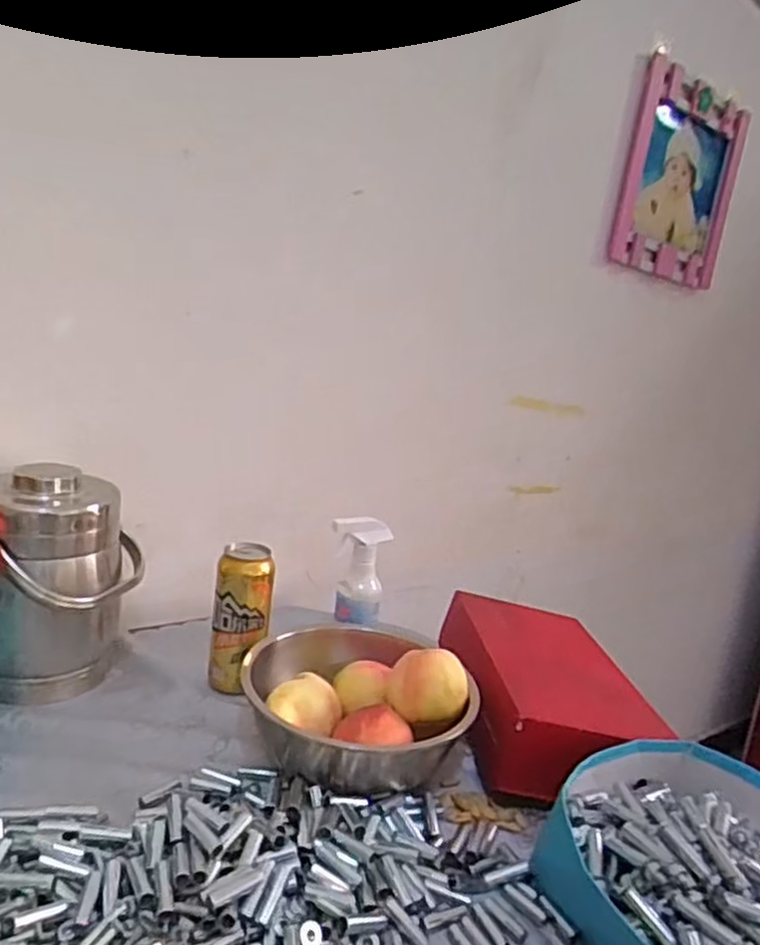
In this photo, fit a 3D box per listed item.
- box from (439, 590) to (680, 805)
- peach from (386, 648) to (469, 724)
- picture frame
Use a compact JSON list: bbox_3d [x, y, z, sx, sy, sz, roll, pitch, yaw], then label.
[{"bbox_3d":[0.192,0.246,0.795,0.187,0.084,0.331,6,13,-8],"label":"box"},{"bbox_3d":[0.049,0.212,0.714,0.071,0.059,0.071,6,13,-10],"label":"peach"},{"bbox_3d":[0.588,-0.561,1.359,0.343,0.344,0.029,1,15,-36],"label":"picture frame"}]

